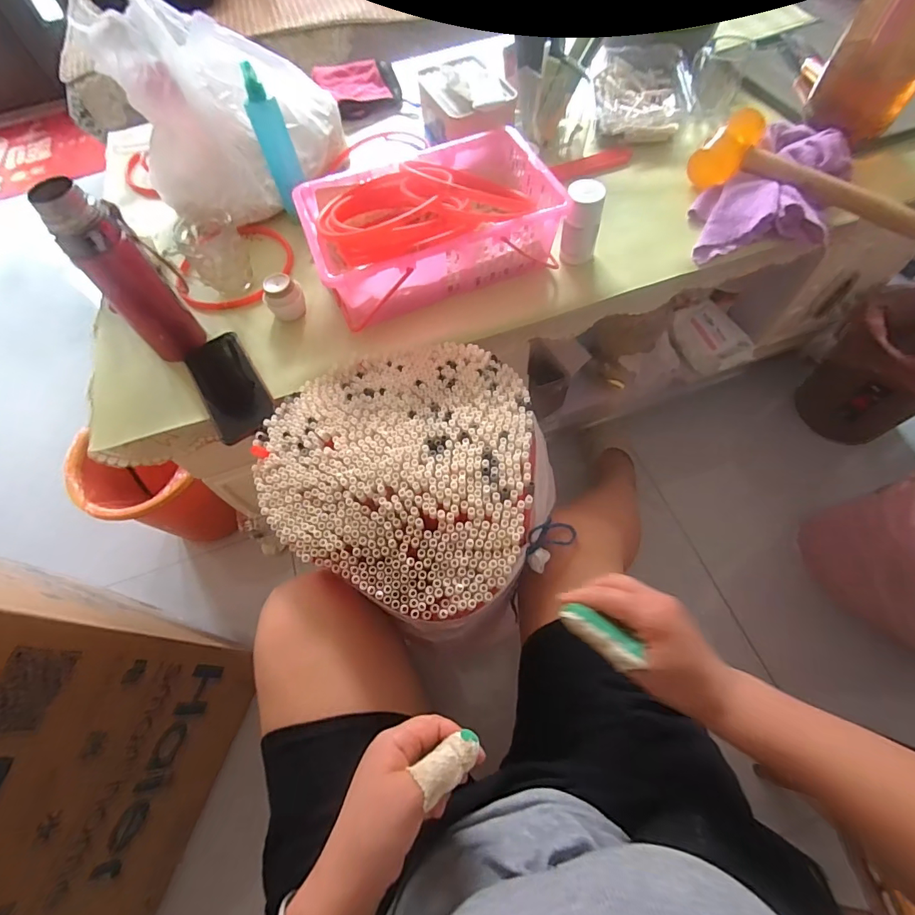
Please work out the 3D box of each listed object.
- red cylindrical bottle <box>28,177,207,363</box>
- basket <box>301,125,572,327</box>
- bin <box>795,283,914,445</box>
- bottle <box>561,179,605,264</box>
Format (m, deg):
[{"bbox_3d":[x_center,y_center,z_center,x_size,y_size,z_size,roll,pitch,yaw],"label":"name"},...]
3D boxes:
[{"bbox_3d":[-0.370,-0.199,0.521,0.065,0.199,0.058,-39,67,-16],"label":"red cylindrical bottle"},{"bbox_3d":[-0.039,-0.321,0.628,0.323,0.115,0.213,-21,63,-8],"label":"basket"},{"bbox_3d":[0.869,-0.172,0.938,0.228,0.273,0.228,-21,63,-7],"label":"bin"},{"bbox_3d":[0.168,-0.314,0.625,0.050,0.101,0.047,6,63,7],"label":"bottle"}]

